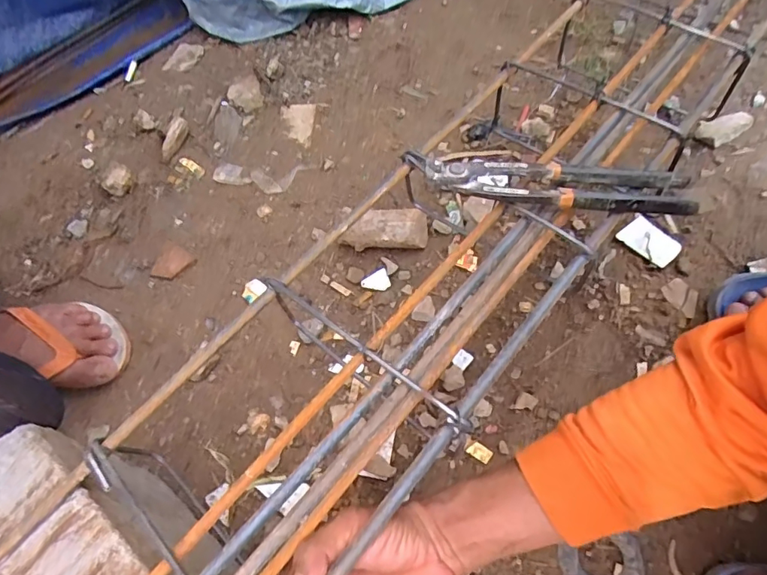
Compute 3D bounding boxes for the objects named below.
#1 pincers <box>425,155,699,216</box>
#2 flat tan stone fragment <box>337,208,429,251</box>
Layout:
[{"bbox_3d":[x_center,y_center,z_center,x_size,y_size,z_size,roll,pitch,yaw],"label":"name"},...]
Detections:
[{"bbox_3d":[0.146,-0.087,0.419,0.216,0.032,0.036,2,61,5],"label":"pincers"},{"bbox_3d":[0.000,-0.072,0.653,0.113,0.050,0.045,3,59,8],"label":"flat tan stone fragment"}]

